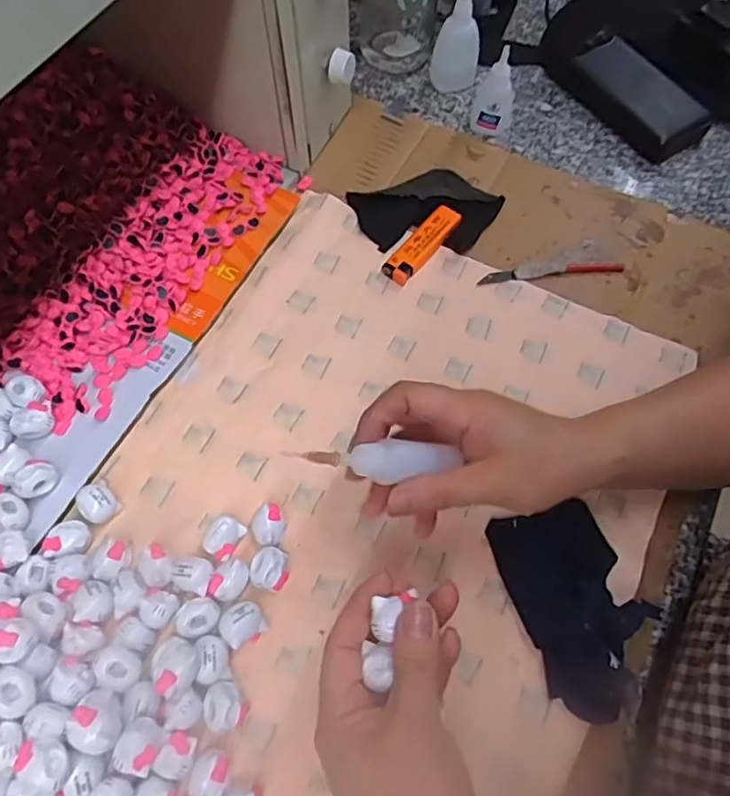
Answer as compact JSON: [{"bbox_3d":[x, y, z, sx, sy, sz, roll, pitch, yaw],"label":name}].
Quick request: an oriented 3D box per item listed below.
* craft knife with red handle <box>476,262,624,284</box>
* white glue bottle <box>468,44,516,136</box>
[{"bbox_3d":[0.151,-0.103,0.481,0.117,0.006,0.012,-5,63,-5],"label":"craft knife with red handle"},{"bbox_3d":[0.118,-0.275,0.528,0.035,0.073,0.022,17,64,6],"label":"white glue bottle"}]

